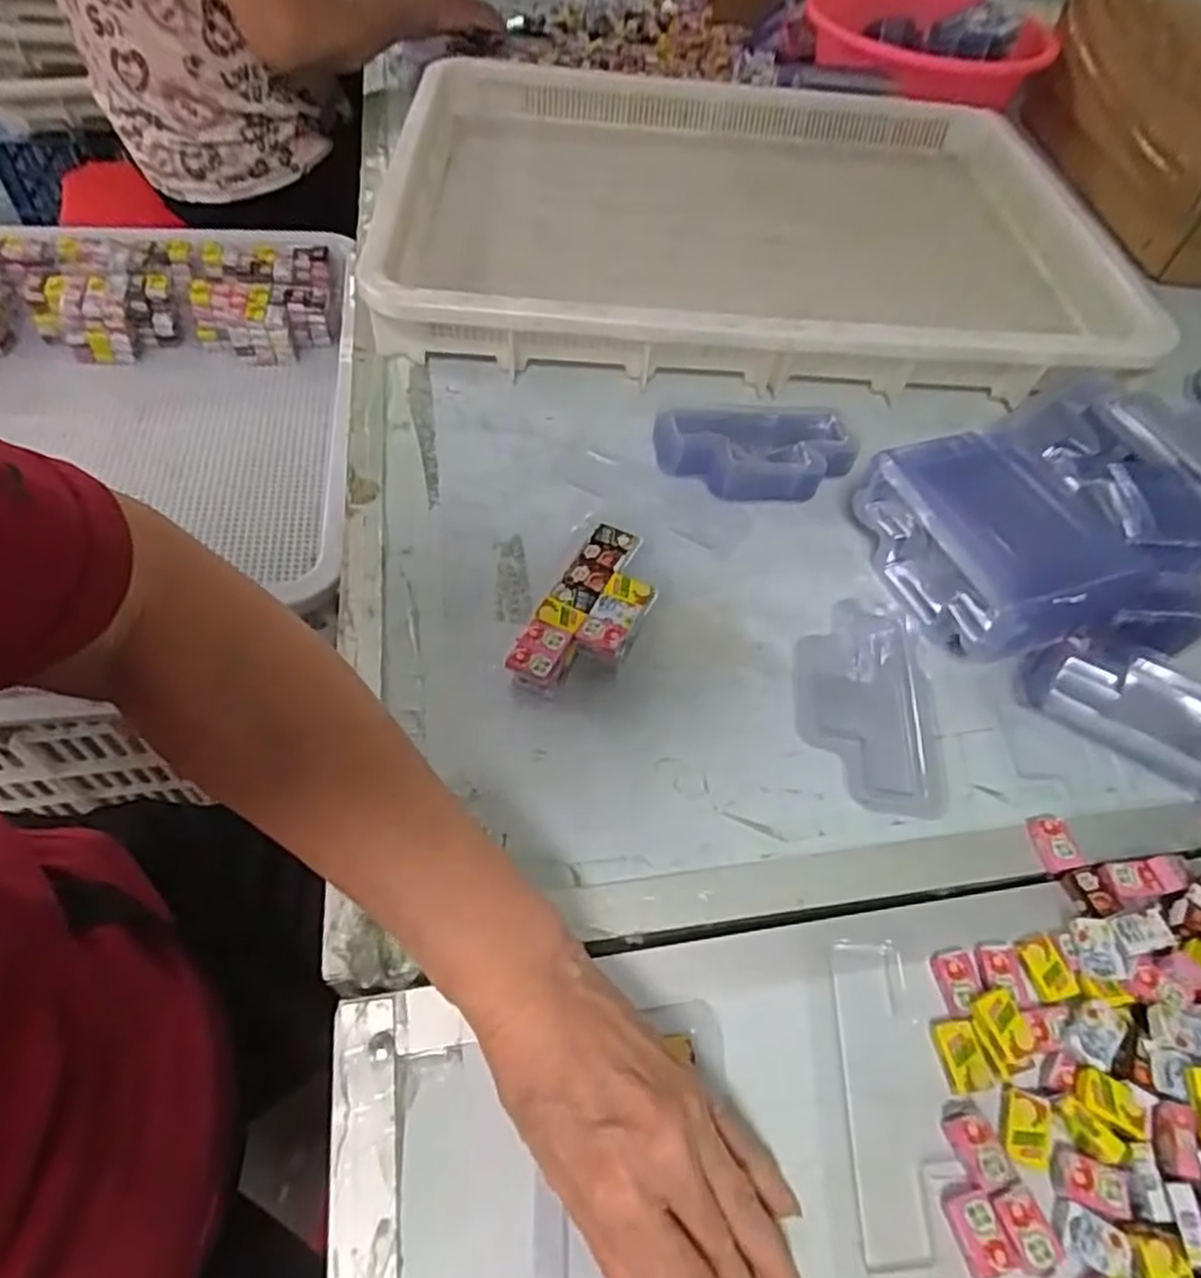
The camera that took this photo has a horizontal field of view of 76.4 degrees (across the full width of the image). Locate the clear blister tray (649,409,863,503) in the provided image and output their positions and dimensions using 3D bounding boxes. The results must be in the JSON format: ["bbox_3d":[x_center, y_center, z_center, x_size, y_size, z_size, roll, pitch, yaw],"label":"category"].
[{"bbox_3d":[0.106,-0.133,0.535,0.133,0.034,0.074,1,54,-5],"label":"clear blister tray"}]

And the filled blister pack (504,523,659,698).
[{"bbox_3d":[-0.003,-0.012,0.436,0.054,0.034,0.112,23,55,11],"label":"filled blister pack"}]

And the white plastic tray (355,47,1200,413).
[{"bbox_3d":[0.138,-0.383,0.695,0.613,0.069,0.455,4,54,-3],"label":"white plastic tray"}]

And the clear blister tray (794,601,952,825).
[{"bbox_3d":[0.152,0.035,0.434,0.082,0.009,0.129,11,54,3],"label":"clear blister tray"}]

